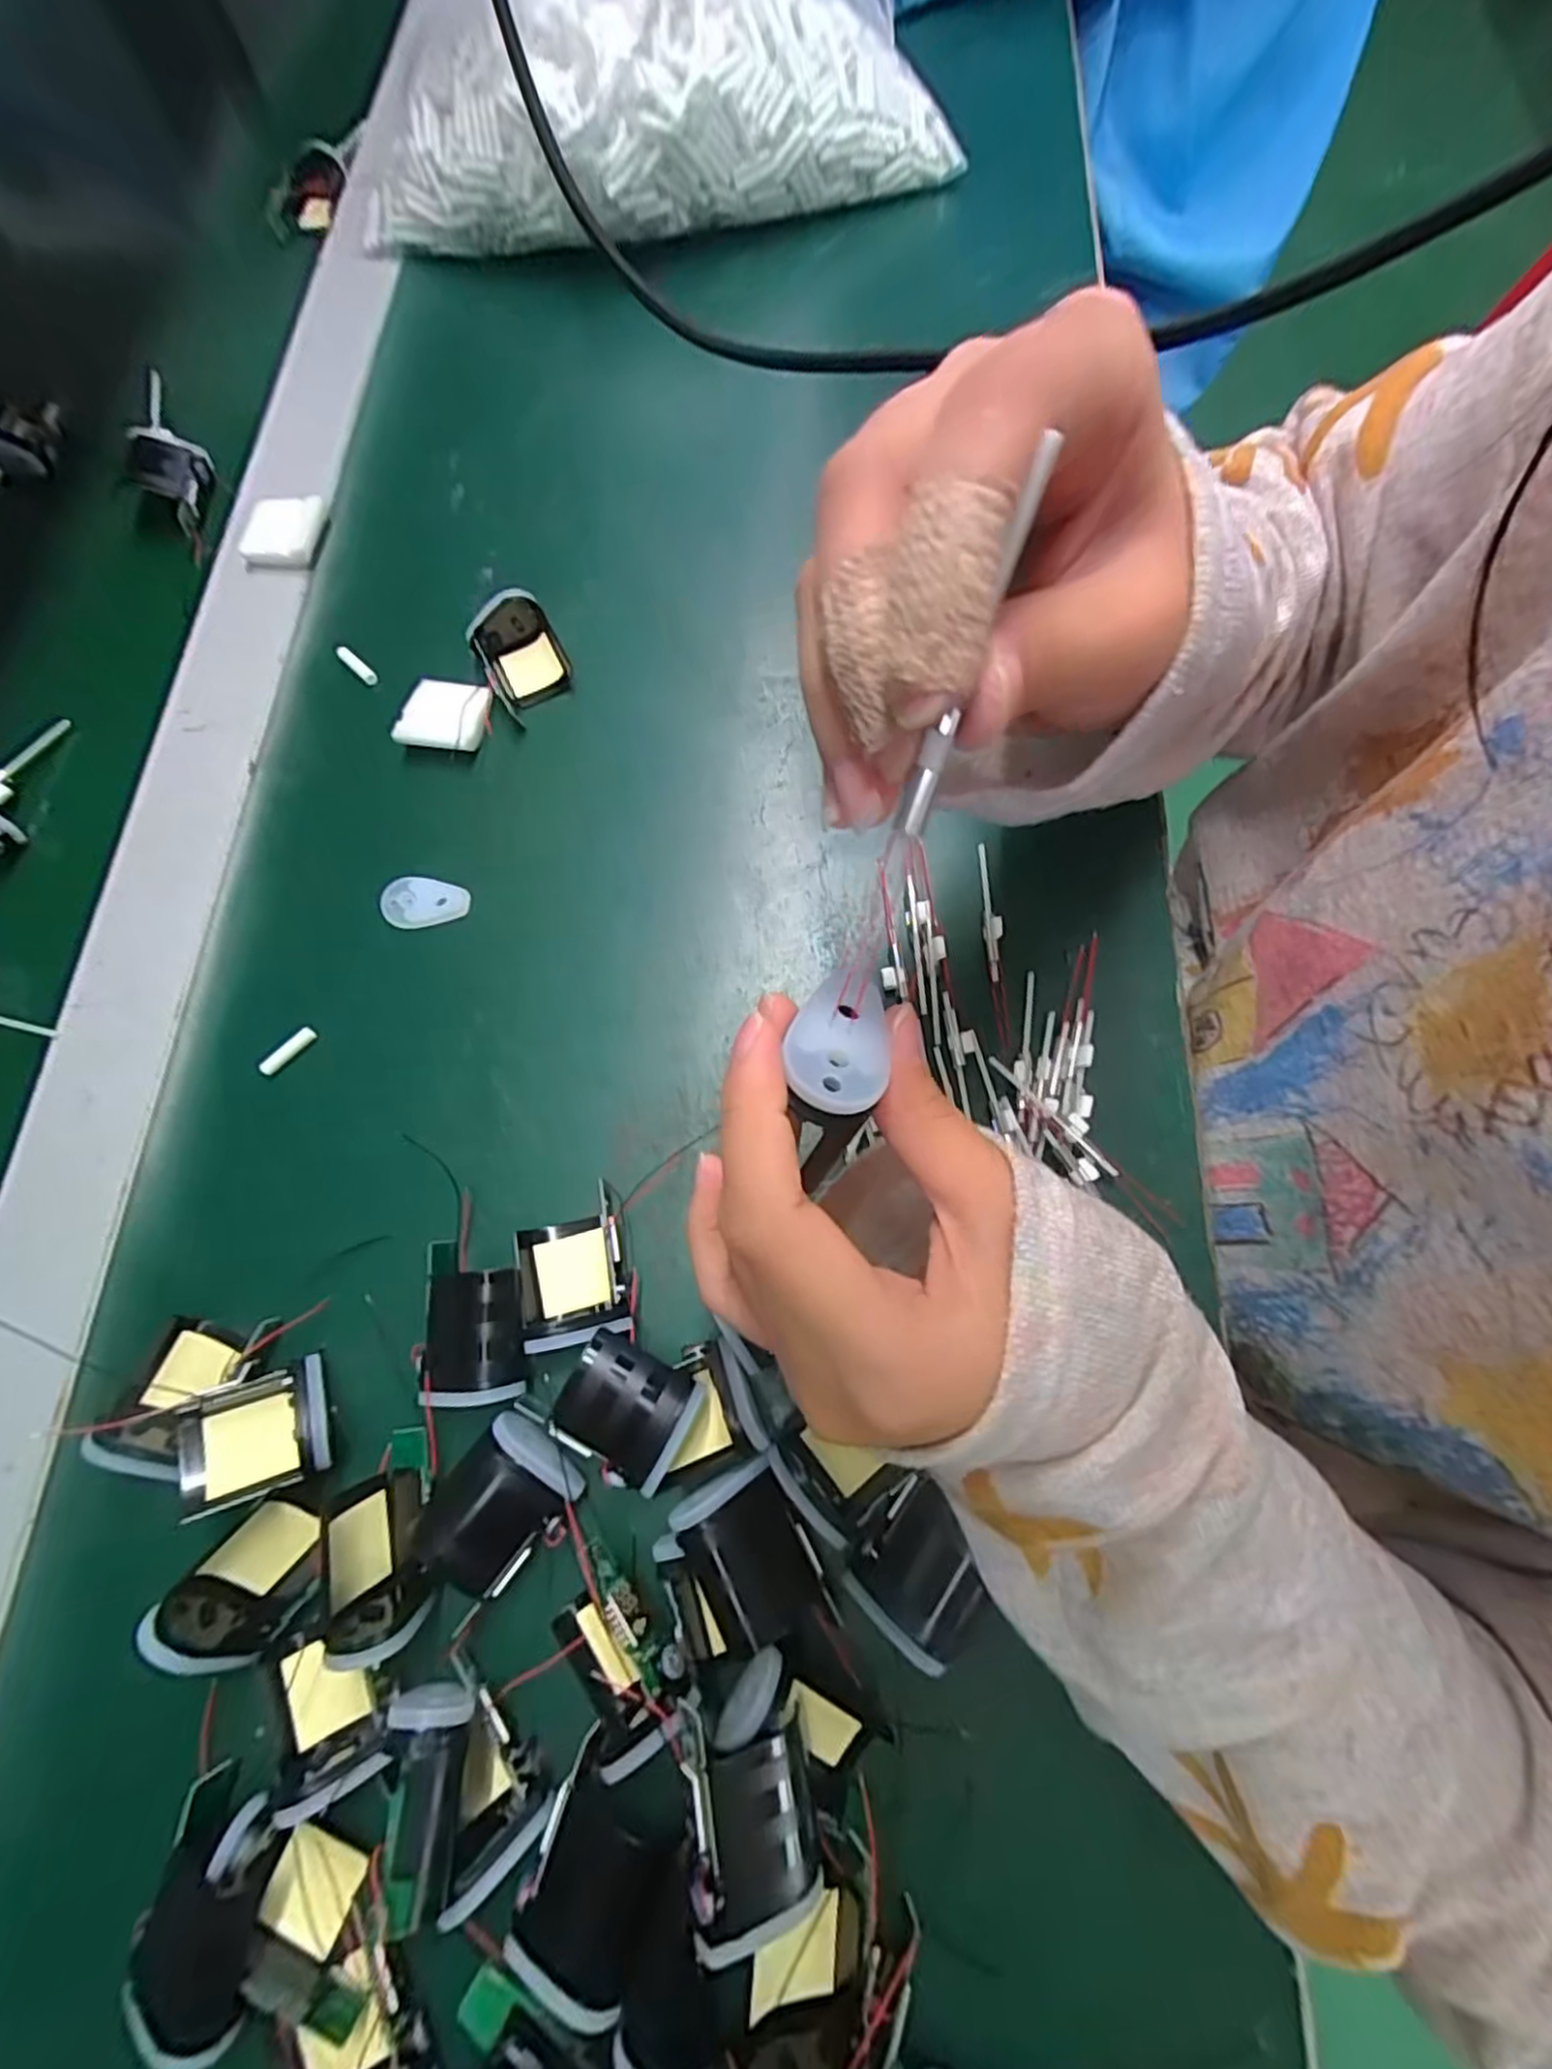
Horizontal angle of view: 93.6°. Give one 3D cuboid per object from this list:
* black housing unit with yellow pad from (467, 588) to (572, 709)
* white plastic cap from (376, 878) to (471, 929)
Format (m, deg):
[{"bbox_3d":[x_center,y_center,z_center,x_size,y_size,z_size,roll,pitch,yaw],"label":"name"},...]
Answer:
[{"bbox_3d":[-0.115,-0.174,0.327,0.034,0.021,0.041,-27,74,-8],"label":"black housing unit with yellow pad"},{"bbox_3d":[-0.147,-0.056,0.303,0.036,0.004,0.021,-3,72,0],"label":"white plastic cap"}]

